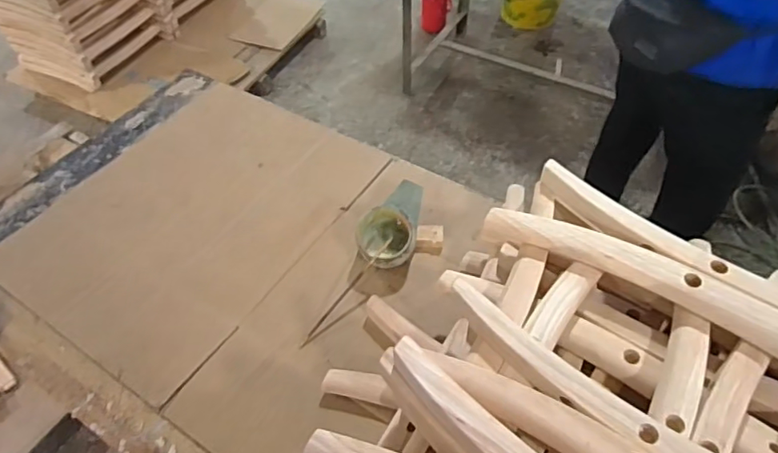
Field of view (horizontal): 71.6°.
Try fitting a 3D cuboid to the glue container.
[{"bbox_3d":[0.001,0.000,0.796,0.088,0.063,0.137,4,52,8],"label":"glue container"}]

